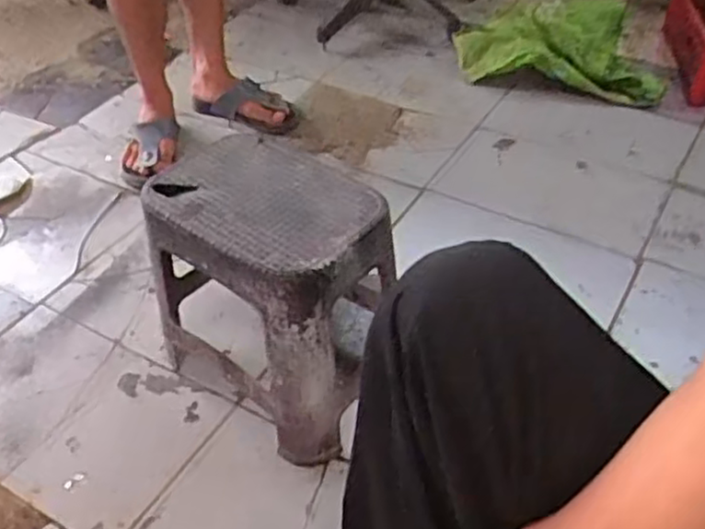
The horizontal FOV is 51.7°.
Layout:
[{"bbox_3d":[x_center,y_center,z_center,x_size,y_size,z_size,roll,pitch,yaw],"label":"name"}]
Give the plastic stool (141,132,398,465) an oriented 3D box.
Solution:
[{"bbox_3d":[-0.104,0.037,0.961,0.318,0.307,0.211,30,50,29],"label":"plastic stool"}]

